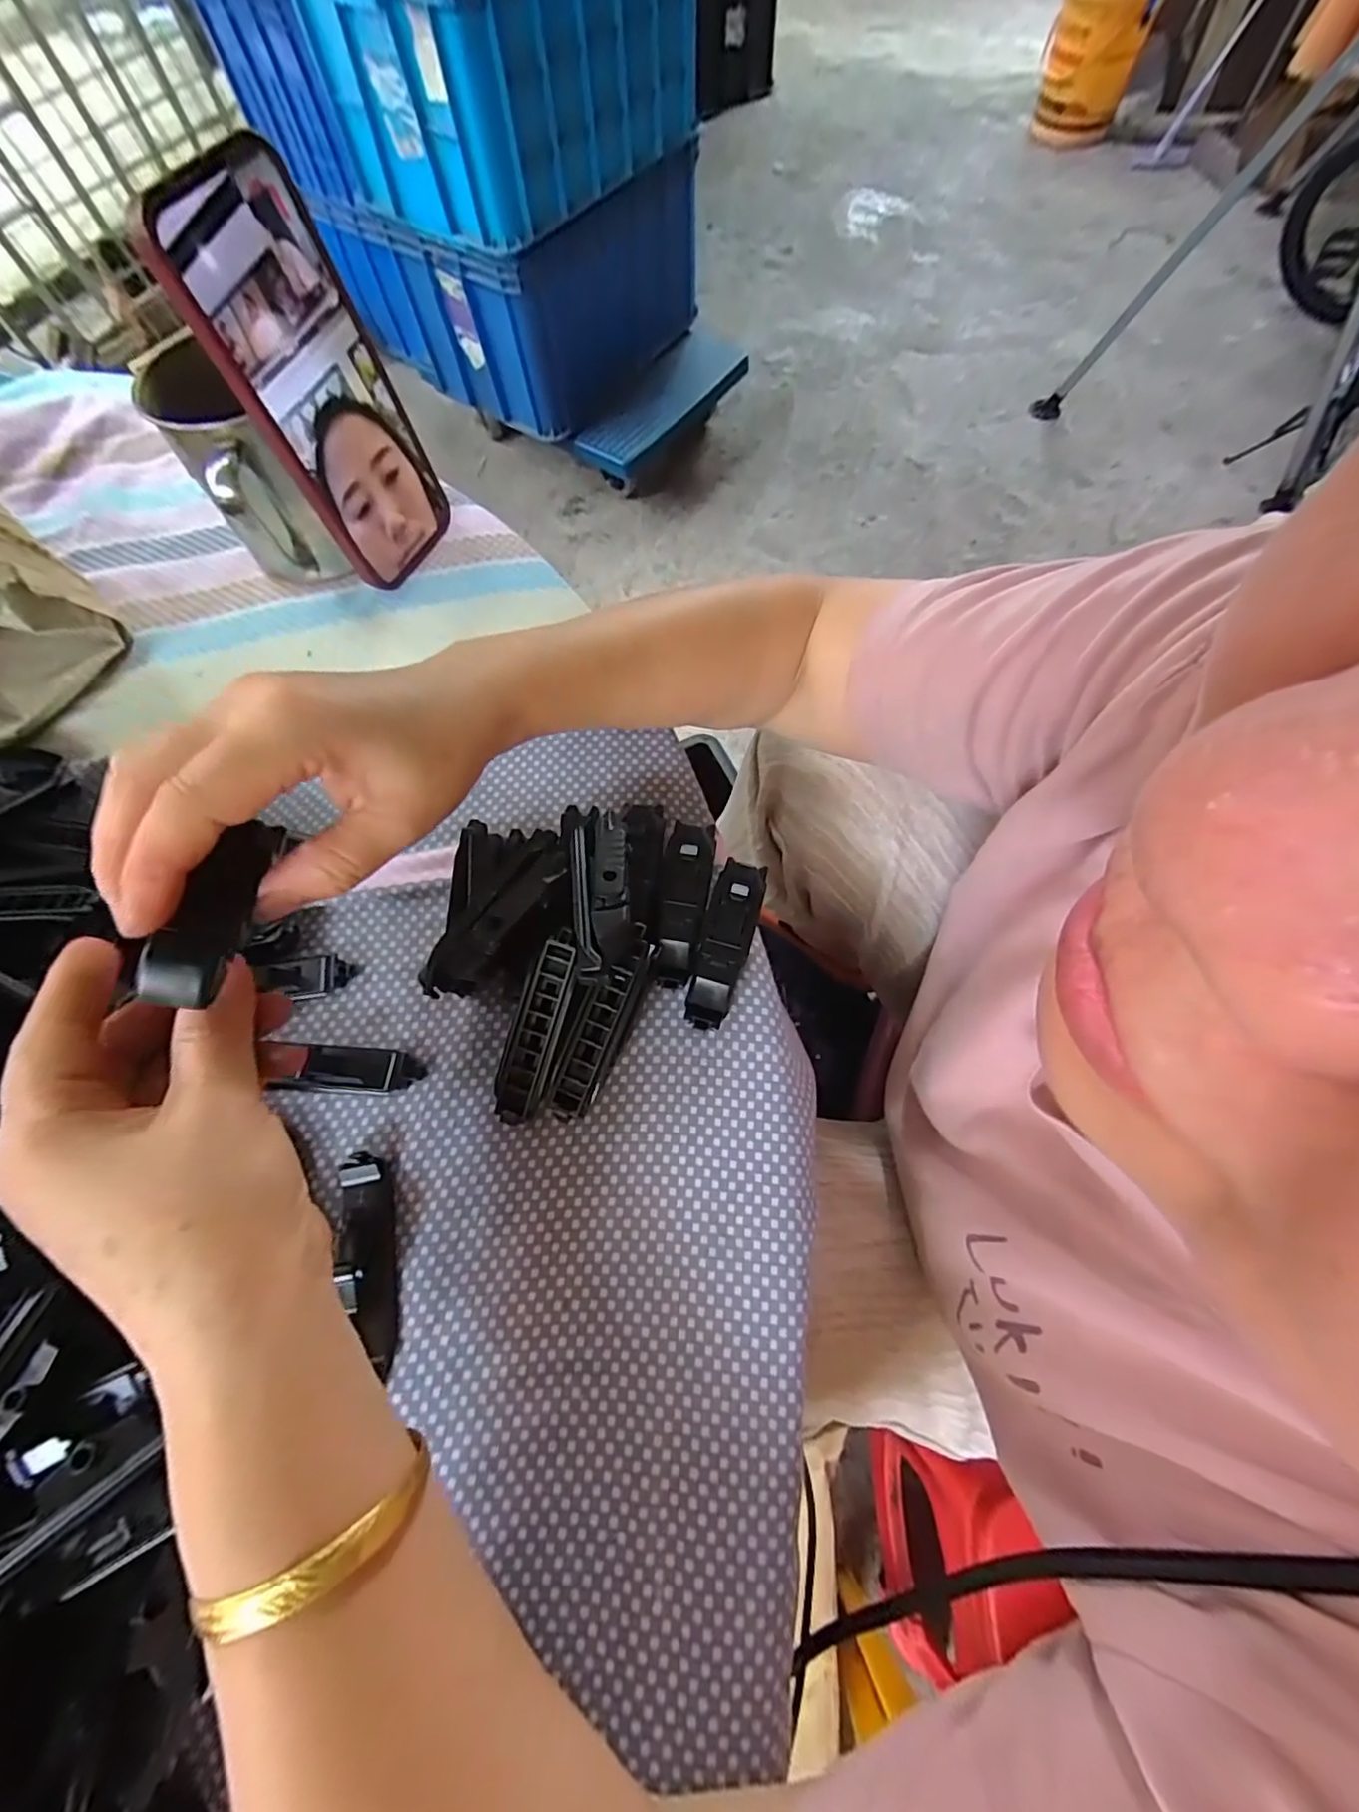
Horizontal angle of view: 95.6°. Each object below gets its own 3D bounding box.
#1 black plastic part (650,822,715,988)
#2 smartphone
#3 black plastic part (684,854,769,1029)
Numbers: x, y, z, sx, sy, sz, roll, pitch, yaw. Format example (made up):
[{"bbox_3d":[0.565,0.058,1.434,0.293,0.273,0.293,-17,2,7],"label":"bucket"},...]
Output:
[{"bbox_3d":[0.001,0.000,0.276,0.022,0.023,0.070,9,70,4],"label":"black plastic part"},{"bbox_3d":[-0.171,-0.246,0.303,0.010,0.158,0.079,21,71,18],"label":"smartphone"},{"bbox_3d":[0.020,0.018,0.269,0.021,0.022,0.071,15,71,6],"label":"black plastic part"}]

